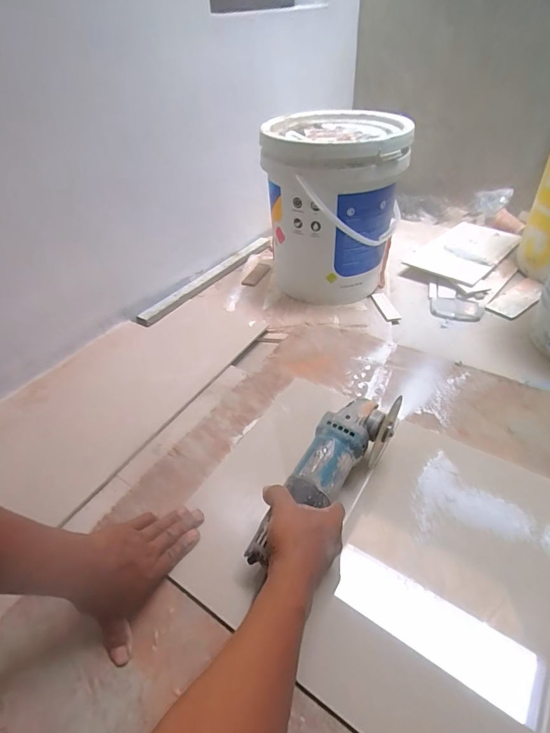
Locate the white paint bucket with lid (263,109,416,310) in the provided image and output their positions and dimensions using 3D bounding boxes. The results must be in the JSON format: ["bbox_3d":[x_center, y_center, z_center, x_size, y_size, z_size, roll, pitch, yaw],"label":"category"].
[{"bbox_3d":[0.132,-0.340,0.895,0.282,0.348,0.257,0,43,7],"label":"white paint bucket with lid"}]

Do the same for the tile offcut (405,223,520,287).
[{"bbox_3d":[0.518,-0.318,1.079,0.183,0.017,0.371,32,52,29],"label":"tile offcut"}]

